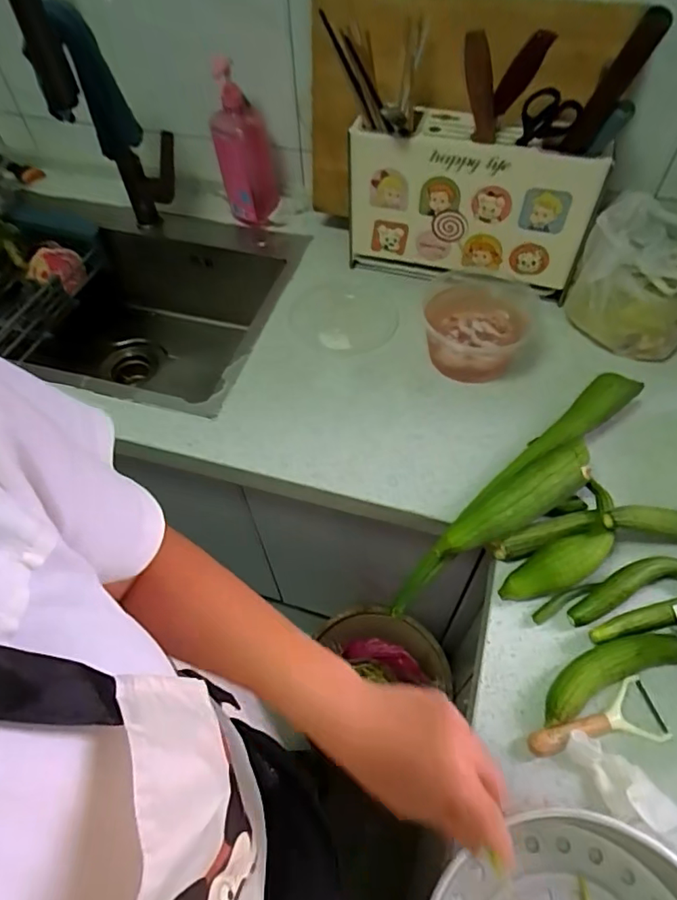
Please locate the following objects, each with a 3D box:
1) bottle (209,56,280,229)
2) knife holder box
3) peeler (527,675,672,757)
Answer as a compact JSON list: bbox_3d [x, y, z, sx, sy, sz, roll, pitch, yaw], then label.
[{"bbox_3d":[-0.163,-0.513,0.939,0.094,0.271,0.103,-8,55,-3],"label":"bottle"},{"bbox_3d":[0.192,-0.360,0.835,0.351,0.240,0.083,13,57,12],"label":"knife holder box"},{"bbox_3d":[0.255,0.268,0.530,0.142,0.025,0.057,-12,56,-6],"label":"peeler"}]

